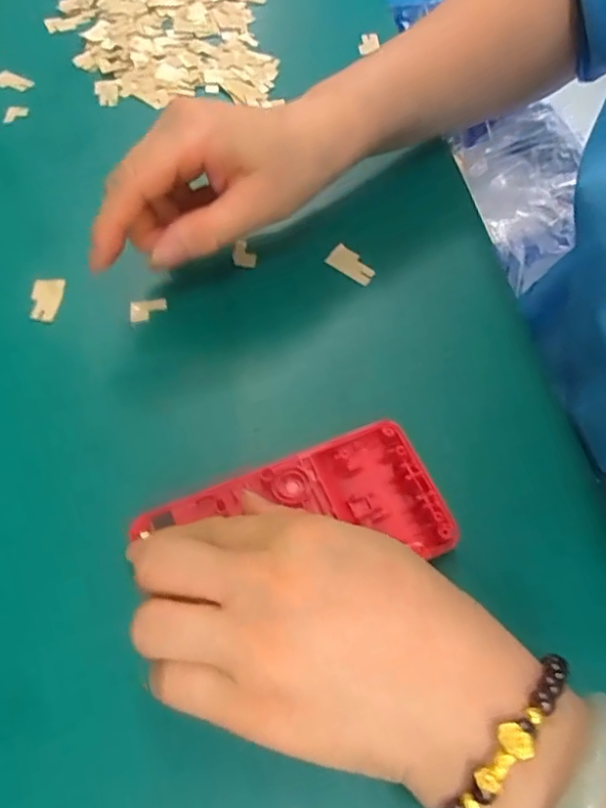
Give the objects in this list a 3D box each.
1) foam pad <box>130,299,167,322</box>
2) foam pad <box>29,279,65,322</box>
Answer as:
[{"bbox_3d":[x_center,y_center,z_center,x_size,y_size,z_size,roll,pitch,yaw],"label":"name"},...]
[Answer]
[{"bbox_3d":[-0.079,-0.048,0.306,0.018,0.004,0.013,-6,59,-4],"label":"foam pad"},{"bbox_3d":[-0.132,-0.053,0.306,0.017,0.006,0.024,-2,59,-2],"label":"foam pad"}]

